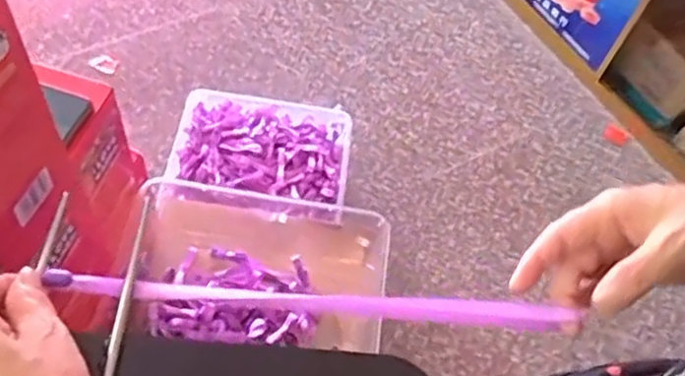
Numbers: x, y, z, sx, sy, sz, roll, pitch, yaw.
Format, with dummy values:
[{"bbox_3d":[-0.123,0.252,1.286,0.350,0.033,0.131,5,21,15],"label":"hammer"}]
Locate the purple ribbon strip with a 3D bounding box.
[{"bbox_3d":[-0.013,0.062,0.357,0.279,0.015,0.011,5,57,-2],"label":"purple ribbon strip"}]

